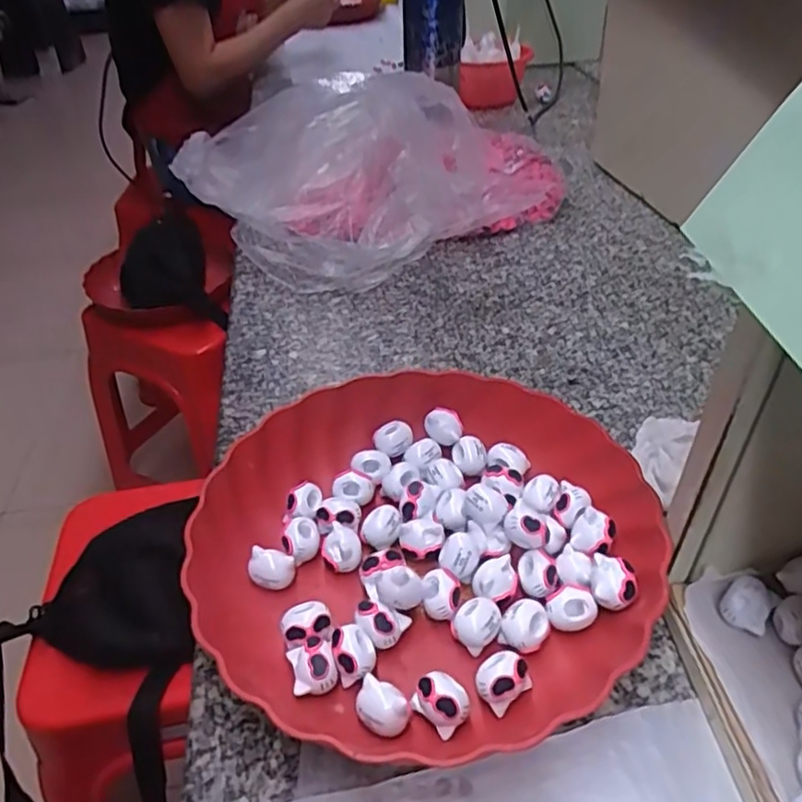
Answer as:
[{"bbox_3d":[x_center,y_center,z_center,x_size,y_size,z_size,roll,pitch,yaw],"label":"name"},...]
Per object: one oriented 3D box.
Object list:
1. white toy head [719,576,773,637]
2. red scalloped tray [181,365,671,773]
[{"bbox_3d":[0.173,0.100,0.327,0.022,0.017,0.021,22,45,27],"label":"white toy head"},{"bbox_3d":[0.015,0.079,0.374,0.251,0.057,0.234,-13,40,-12],"label":"red scalloped tray"}]

